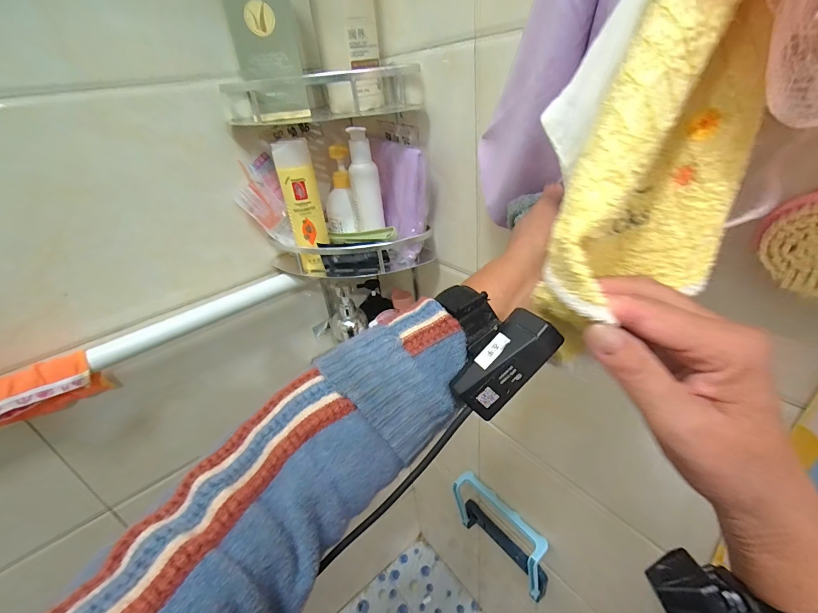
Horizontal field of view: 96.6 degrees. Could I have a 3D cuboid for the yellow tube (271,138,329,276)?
[{"bbox_3d":[-0.154,-0.140,0.546,0.049,0.196,0.035,-14,33,-12],"label":"yellow tube"}]

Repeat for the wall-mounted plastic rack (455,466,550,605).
[{"bbox_3d":[0.194,0.502,0.802,0.050,0.193,0.224,-28,38,-30],"label":"wall-mounted plastic rack"}]

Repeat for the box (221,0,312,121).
[{"bbox_3d":[-0.175,-0.337,0.436,0.075,0.195,0.037,-13,33,-11],"label":"box"}]

